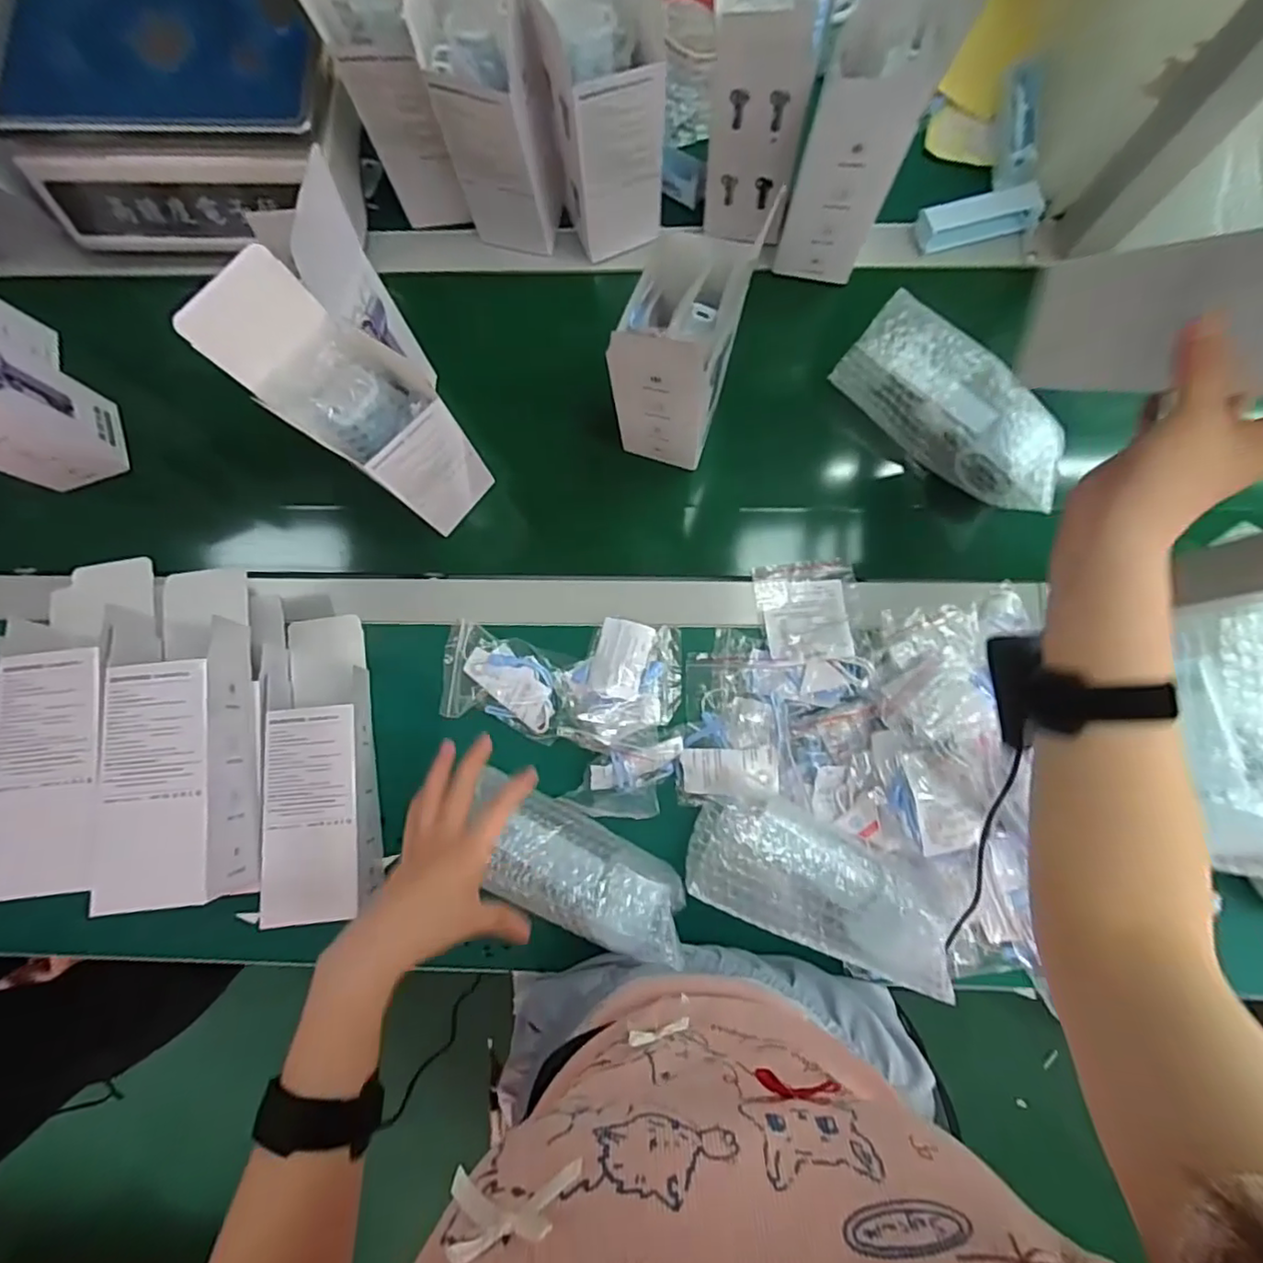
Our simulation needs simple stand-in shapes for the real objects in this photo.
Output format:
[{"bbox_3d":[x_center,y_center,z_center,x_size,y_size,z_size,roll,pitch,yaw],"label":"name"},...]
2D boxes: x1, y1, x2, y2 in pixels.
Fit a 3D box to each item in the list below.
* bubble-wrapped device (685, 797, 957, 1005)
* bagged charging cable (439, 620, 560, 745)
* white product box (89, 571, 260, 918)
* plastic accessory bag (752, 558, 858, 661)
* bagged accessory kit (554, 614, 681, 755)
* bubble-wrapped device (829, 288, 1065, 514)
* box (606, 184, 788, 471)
[{"bbox_3d":[0.148,0.194,0.456,0.203,0.054,0.084,25,88,5],"label":"bubble-wrapped device"},{"bbox_3d":[-0.113,0.046,0.534,0.109,0.018,0.081,16,87,4],"label":"bagged charging cable"},{"bbox_3d":[-0.324,0.073,0.431,0.082,0.071,0.221,-2,86,3],"label":"white product box"},{"bbox_3d":[0.158,-0.020,0.530,0.086,0.012,0.094,-7,65,7],"label":"plastic accessory bag"},{"bbox_3d":[-0.010,0.045,0.523,0.105,0.035,0.107,1,86,3],"label":"bagged accessory kit"},{"bbox_3d":[0.279,-0.189,0.521,0.206,0.066,0.071,42,89,5],"label":"bubble-wrapped device"},{"bbox_3d":[0.033,-0.206,0.466,0.071,0.184,0.085,21,88,4],"label":"box"}]

